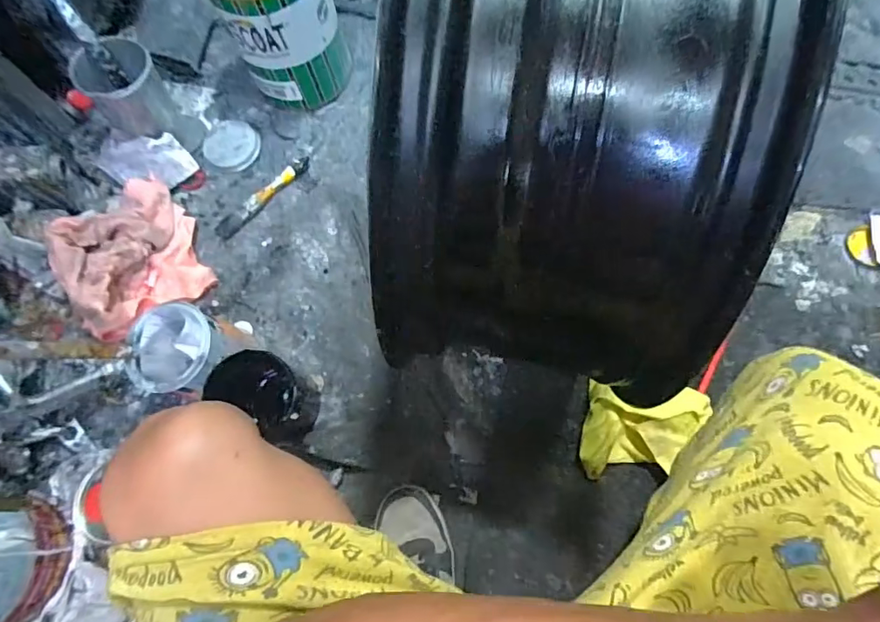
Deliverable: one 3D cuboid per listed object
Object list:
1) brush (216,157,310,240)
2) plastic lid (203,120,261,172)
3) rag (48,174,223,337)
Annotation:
[{"bbox_3d":[-0.271,-0.176,0.780,0.177,0.014,0.029,-42,78,-8],"label":"brush"},{"bbox_3d":[-0.330,-0.262,0.809,0.080,0.016,0.085,0,76,2],"label":"plastic lid"},{"bbox_3d":[-0.437,-0.069,0.717,0.174,0.107,0.193,-29,77,-5],"label":"rag"}]

